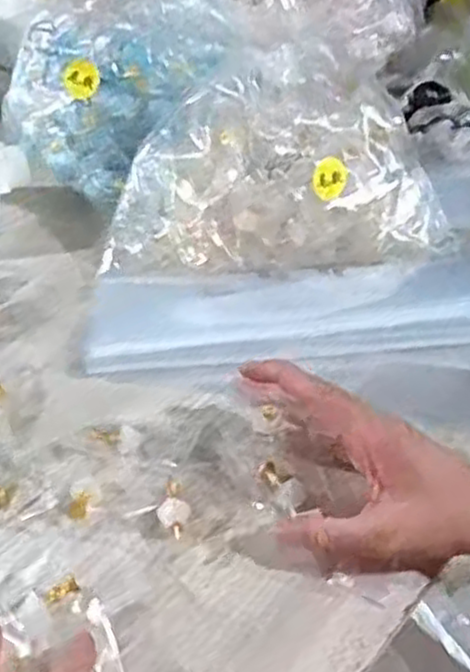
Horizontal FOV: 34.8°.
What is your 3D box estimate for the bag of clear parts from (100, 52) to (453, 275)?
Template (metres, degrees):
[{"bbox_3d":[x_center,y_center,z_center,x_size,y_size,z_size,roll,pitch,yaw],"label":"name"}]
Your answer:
[{"bbox_3d":[0.032,-0.128,0.582,0.269,0.129,0.110,-3,45,-6],"label":"bag of clear parts"}]

